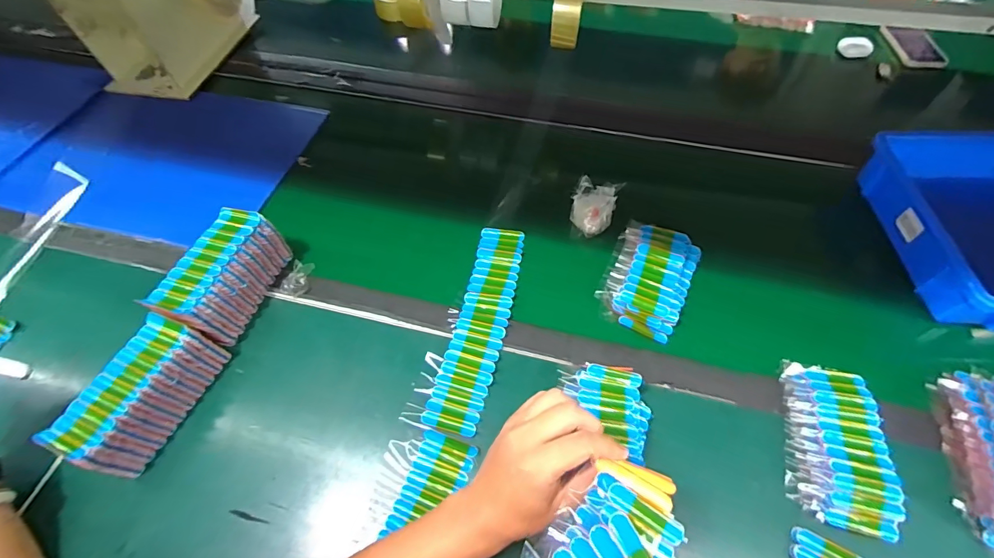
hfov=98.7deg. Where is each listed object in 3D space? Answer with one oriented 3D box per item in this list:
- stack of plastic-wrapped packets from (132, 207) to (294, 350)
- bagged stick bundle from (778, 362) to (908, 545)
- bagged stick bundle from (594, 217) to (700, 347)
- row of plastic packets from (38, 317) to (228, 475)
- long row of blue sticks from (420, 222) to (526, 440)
[{"bbox_3d":[-0.340,-0.005,0.534,0.077,0.078,0.155,15,59,11],"label":"stack of plastic-wrapped packets"},{"bbox_3d":[0.362,0.173,0.457,0.090,0.030,0.165,13,58,9],"label":"bagged stick bundle"},{"bbox_3d":[0.207,-0.006,0.577,0.103,0.033,0.166,24,61,16],"label":"bagged stick bundle"},{"bbox_3d":[-0.387,0.122,0.466,0.075,0.070,0.152,19,60,13],"label":"row of plastic packets"},{"bbox_3d":[-0.019,0.049,0.548,0.065,0.006,0.288,11,58,8],"label":"long row of blue sticks"}]

